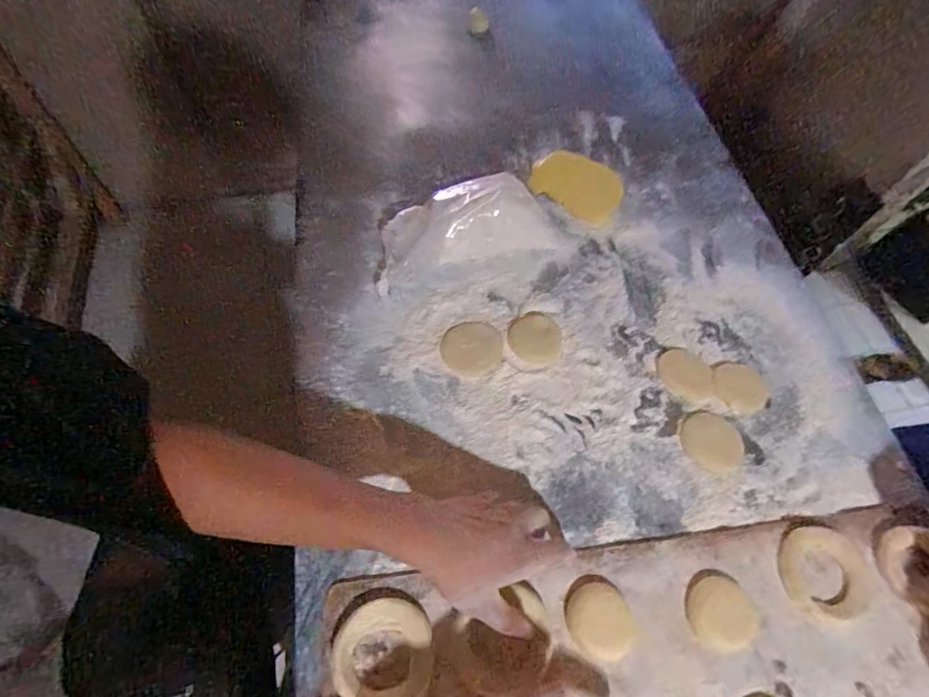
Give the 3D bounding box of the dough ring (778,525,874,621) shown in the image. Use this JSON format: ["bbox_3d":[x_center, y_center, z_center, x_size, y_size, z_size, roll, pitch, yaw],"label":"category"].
[{"bbox_3d":[0.328,0.203,0.446,0.076,0.011,0.075,2,60,-3],"label":"dough ring"}]

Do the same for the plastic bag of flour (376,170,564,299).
[{"bbox_3d":[-0.006,-0.143,0.593,0.223,0.079,0.089,-19,63,-14],"label":"plastic bag of flour"}]

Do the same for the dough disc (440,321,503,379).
[{"bbox_3d":[0.008,0.000,0.554,0.067,0.010,0.068,2,60,-3],"label":"dough disc"}]

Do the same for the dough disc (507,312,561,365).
[{"bbox_3d":[0.081,-0.012,0.555,0.059,0.010,0.065,15,60,5],"label":"dough disc"}]

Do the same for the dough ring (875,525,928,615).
[{"bbox_3d":[0.428,0.206,0.453,0.074,0.011,0.074,2,60,-3],"label":"dough ring"}]

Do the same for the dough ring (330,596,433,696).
[{"bbox_3d":[-0.067,0.251,0.400,0.079,0.015,0.080,2,60,-3],"label":"dough ring"}]

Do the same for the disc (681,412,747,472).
[{"bbox_3d":[0.265,0.100,0.523,0.067,0.004,0.063,2,60,-3],"label":"disc"}]

